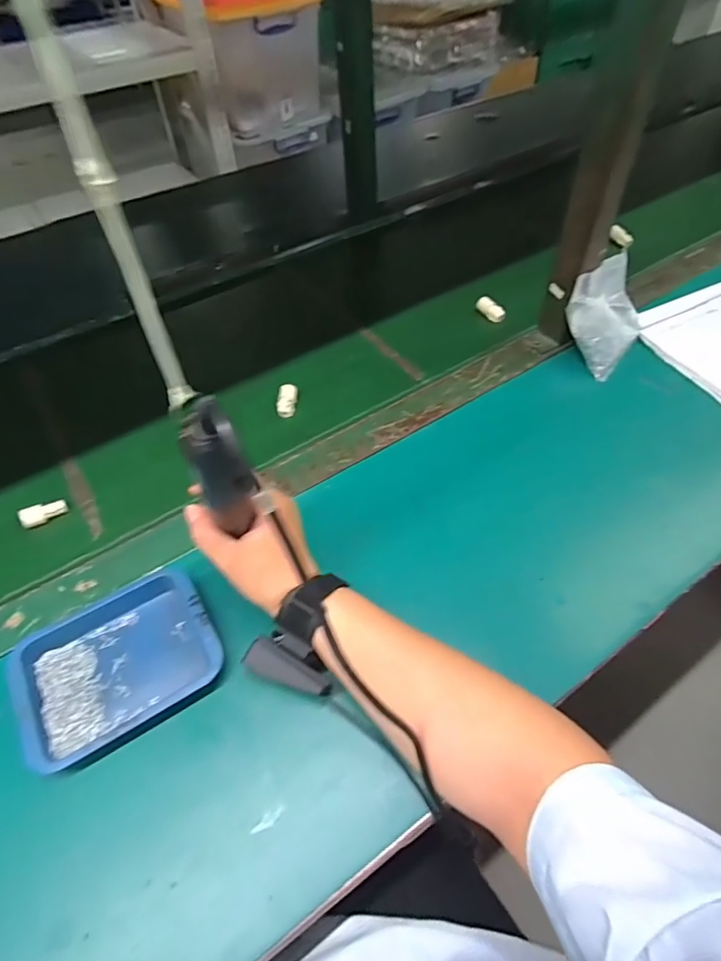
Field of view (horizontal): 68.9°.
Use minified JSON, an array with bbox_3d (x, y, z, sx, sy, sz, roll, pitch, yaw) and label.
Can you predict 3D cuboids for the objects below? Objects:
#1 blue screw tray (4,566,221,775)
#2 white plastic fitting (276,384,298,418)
[{"bbox_3d":[-0.206,0.152,0.449,0.155,0.026,0.131,-27,55,-17],"label":"blue screw tray"},{"bbox_3d":[-0.091,-0.100,0.657,0.022,0.024,0.038,0,52,3],"label":"white plastic fitting"}]

